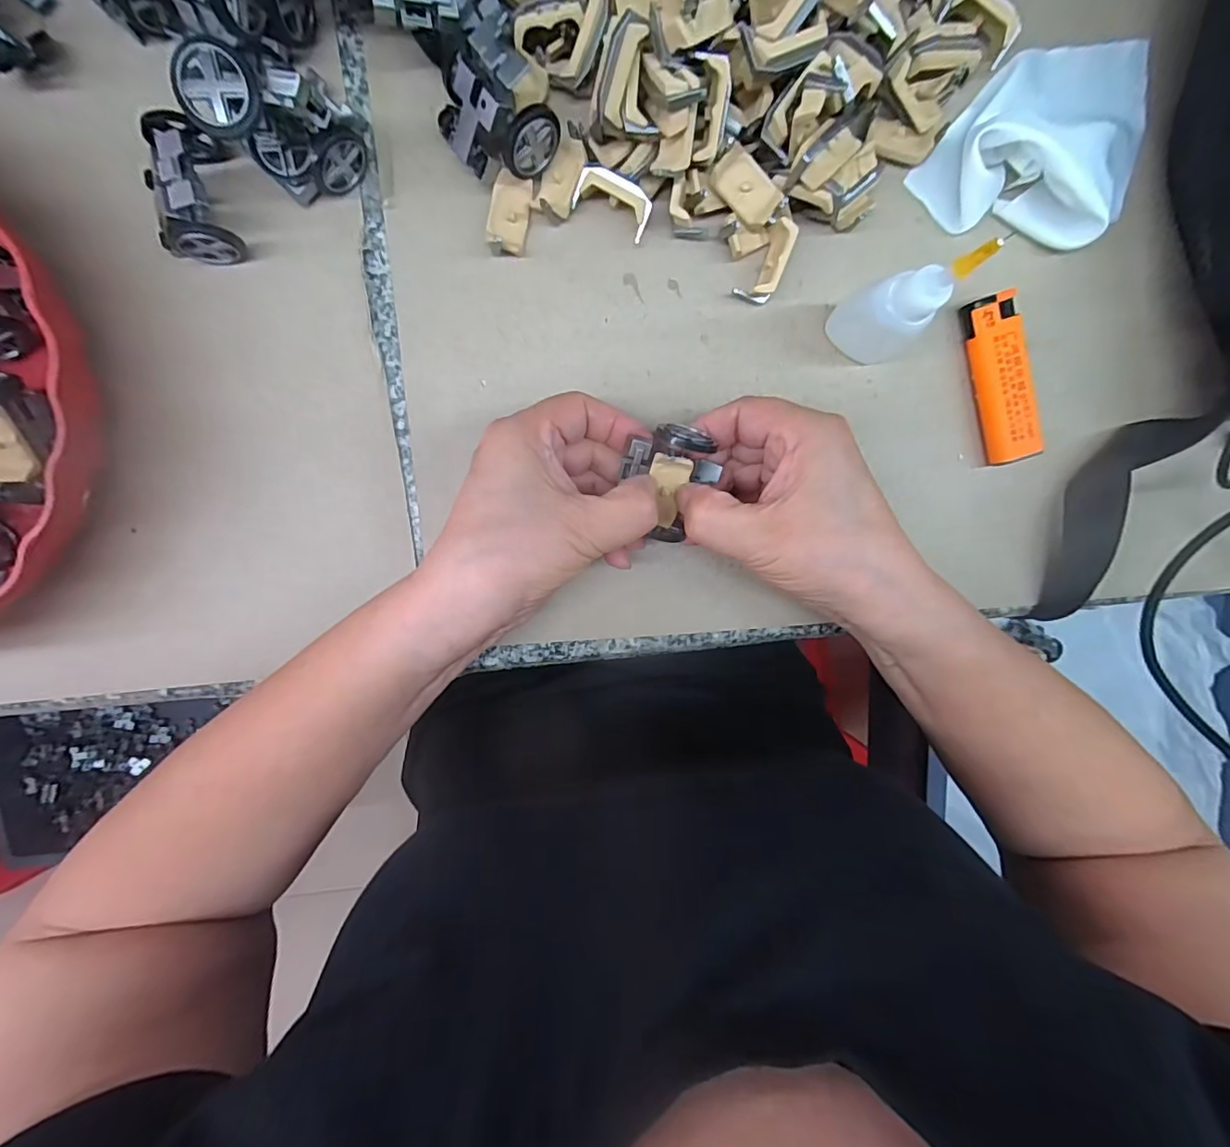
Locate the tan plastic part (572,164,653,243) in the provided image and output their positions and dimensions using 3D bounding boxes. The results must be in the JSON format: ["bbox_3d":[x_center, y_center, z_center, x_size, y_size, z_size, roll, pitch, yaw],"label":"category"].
[{"bbox_3d":[-0.001,-0.171,0.239,0.036,0.014,0.018,26,97,-6],"label":"tan plastic part"}]

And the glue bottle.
[{"bbox_3d":[0.124,-0.112,0.214,0.031,0.090,0.031,-27,99,2],"label":"glue bottle"}]

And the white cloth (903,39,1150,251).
[{"bbox_3d":[0.209,-0.202,0.236,0.083,0.026,0.115,41,95,-7],"label":"white cloth"}]

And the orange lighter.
[{"bbox_3d":[0.192,-0.096,0.259,0.021,0.014,0.080,-17,99,1],"label":"orange lighter"}]

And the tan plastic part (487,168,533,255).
[{"bbox_3d":[-0.049,-0.166,0.241,0.017,0.011,0.033,11,98,-4],"label":"tan plastic part"}]

